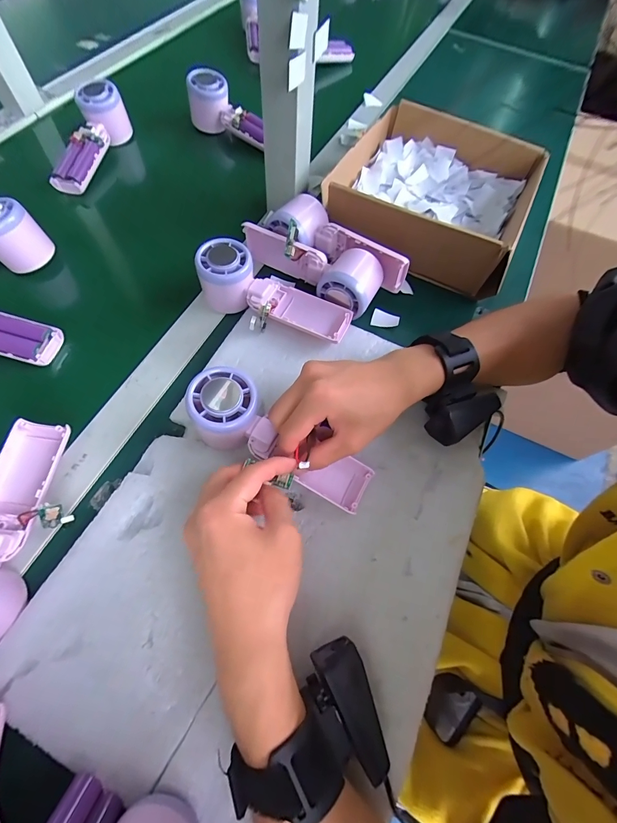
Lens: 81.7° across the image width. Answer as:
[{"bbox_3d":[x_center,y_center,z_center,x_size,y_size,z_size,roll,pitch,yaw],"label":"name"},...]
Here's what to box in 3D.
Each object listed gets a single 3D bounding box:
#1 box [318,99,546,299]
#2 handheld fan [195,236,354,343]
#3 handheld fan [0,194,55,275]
[{"bbox_3d":[0.150,-0.261,0.451,0.229,0.082,0.252,26,66,9],"label":"box"},{"bbox_3d":[-0.039,-0.112,0.363,0.162,0.049,0.066,26,66,9],"label":"handheld fan"},{"bbox_3d":[-0.372,-0.205,0.387,0.162,0.055,0.047,16,65,4],"label":"handheld fan"}]

